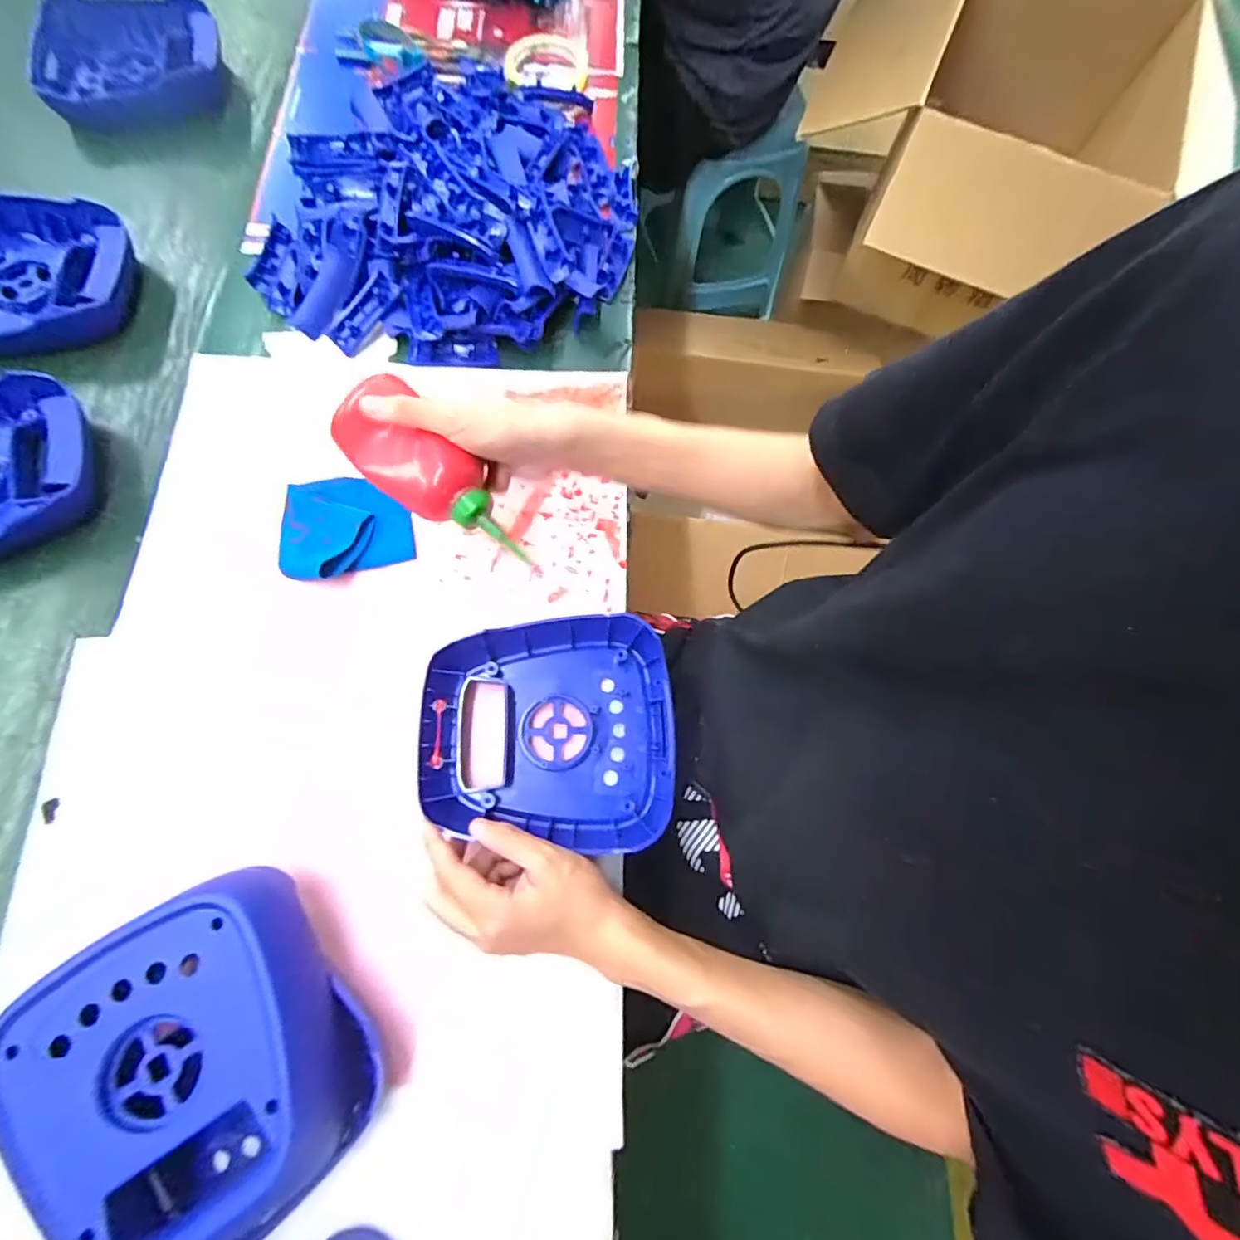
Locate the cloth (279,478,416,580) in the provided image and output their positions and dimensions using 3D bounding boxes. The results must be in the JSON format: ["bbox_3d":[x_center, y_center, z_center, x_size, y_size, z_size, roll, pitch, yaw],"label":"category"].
[{"bbox_3d":[-0.226,-0.079,0.463,0.097,0.029,0.094,-5,73,-6],"label":"cloth"}]

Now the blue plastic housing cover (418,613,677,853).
[{"bbox_3d":[-0.051,0.082,0.412,0.178,0.041,0.162,-3,73,-1],"label":"blue plastic housing cover"}]

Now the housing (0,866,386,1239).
[{"bbox_3d":[-0.245,0.266,0.333,0.157,0.073,0.182,-34,78,-13],"label":"housing"}]

